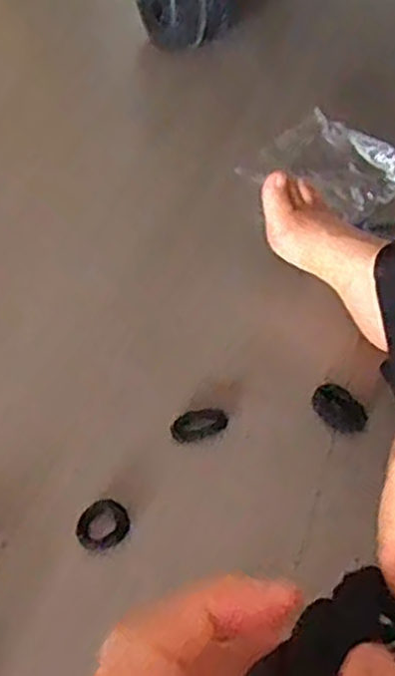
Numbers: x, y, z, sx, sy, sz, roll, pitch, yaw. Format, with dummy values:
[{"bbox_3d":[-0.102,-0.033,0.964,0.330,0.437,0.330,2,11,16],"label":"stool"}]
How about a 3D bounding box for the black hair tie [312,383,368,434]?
[{"bbox_3d":[0.116,0.056,0.595,0.034,0.007,0.048,-26,54,-20],"label":"black hair tie"}]

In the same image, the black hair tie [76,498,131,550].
[{"bbox_3d":[-0.069,0.135,0.537,0.035,0.004,0.038,0,50,0],"label":"black hair tie"}]

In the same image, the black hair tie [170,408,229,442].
[{"bbox_3d":[0.002,0.069,0.591,0.046,0.004,0.023,-16,51,-13],"label":"black hair tie"}]

